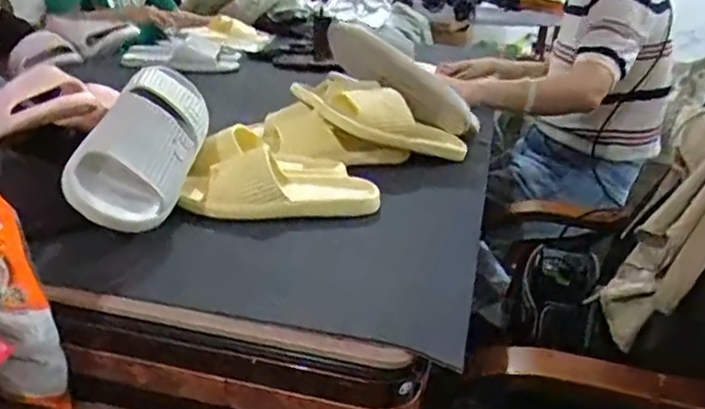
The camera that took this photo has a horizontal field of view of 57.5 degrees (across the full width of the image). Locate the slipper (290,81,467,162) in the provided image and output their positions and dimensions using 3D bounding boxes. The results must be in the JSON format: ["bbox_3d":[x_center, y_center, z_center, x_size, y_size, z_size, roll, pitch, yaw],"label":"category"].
[{"bbox_3d":[0.049,-0.135,0.957,0.271,0.068,0.109,20,20,-7],"label":"slipper"}]

